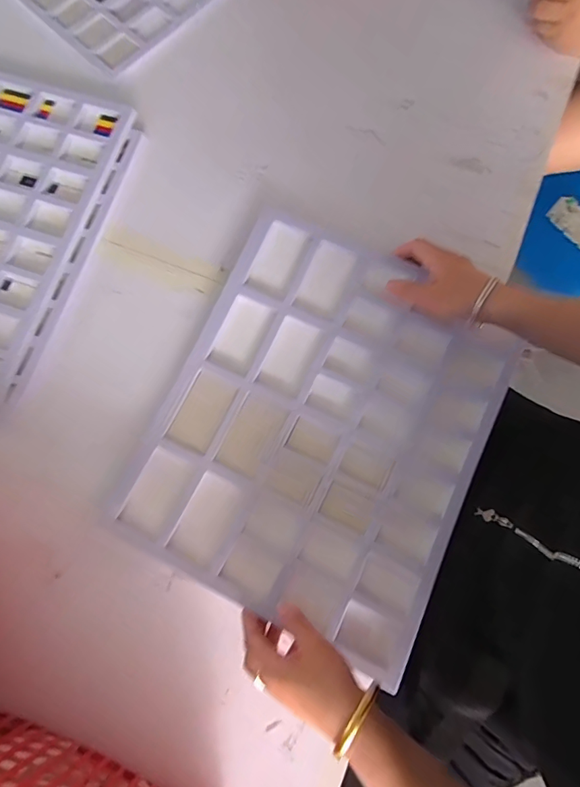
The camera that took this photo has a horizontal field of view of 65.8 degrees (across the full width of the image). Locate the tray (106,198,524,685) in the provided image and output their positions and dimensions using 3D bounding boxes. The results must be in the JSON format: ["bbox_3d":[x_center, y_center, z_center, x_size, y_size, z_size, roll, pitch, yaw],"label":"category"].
[{"bbox_3d":[0.033,0.026,0.500,0.343,0.048,0.407,26,80,6],"label":"tray"}]

